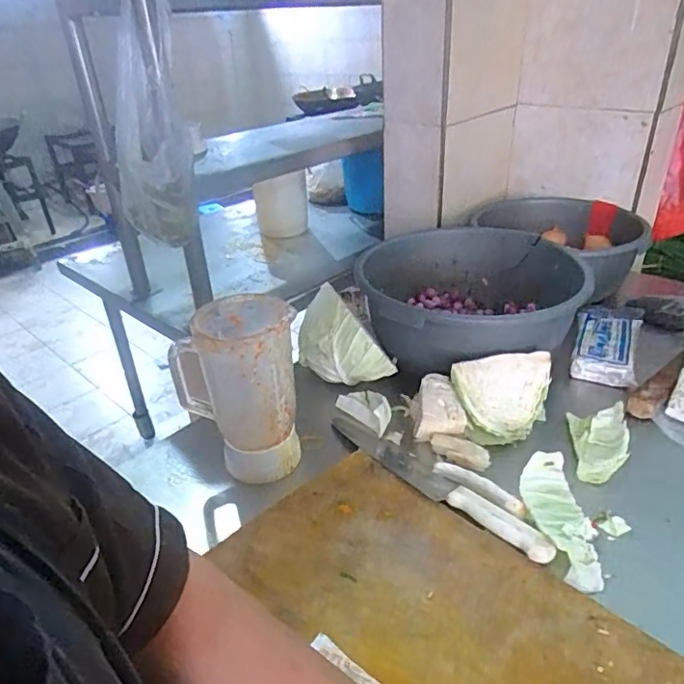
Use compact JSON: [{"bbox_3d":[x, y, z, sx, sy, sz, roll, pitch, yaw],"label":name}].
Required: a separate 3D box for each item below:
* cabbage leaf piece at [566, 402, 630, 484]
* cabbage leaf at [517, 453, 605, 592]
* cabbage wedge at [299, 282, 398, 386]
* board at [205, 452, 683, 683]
[{"bbox_3d":[0.347,0.129,0.721,0.068,0.034,0.123,4,31,13],"label":"cabbage leaf piece"},{"bbox_3d":[0.253,0.202,0.622,0.068,0.036,0.167,-4,31,-1],"label":"cabbage leaf"},{"bbox_3d":[-0.009,0.000,0.878,0.086,0.120,0.179,-23,36,-30],"label":"cabbage wedge"},{"bbox_3d":[0.071,0.288,0.486,0.325,0.021,0.472,-28,37,-34],"label":"board"}]

